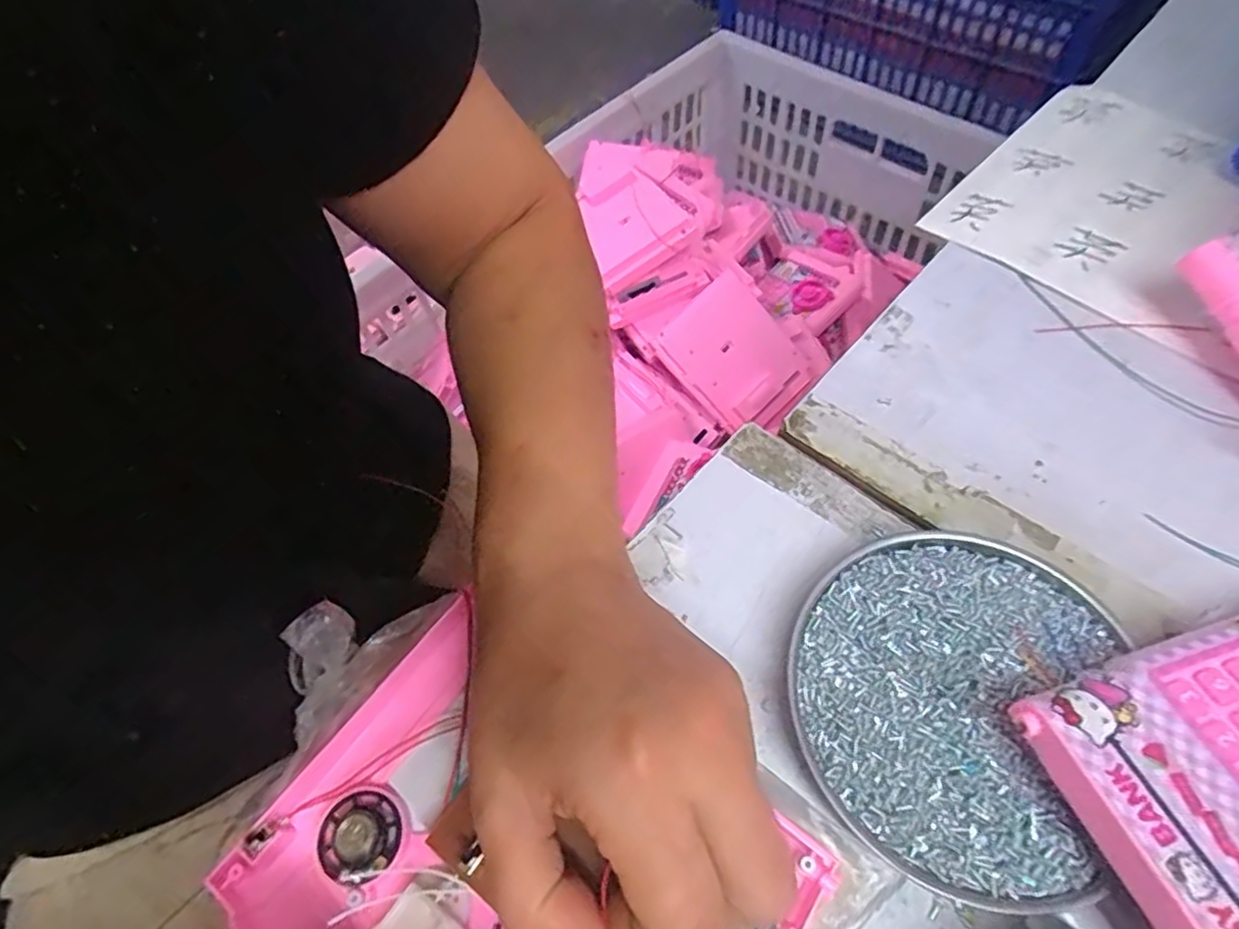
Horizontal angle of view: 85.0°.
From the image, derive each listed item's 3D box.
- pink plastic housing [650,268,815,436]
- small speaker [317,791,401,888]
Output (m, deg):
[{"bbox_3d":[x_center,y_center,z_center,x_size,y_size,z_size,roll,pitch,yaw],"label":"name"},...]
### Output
[{"bbox_3d":[0.130,-0.130,0.782,0.140,0.046,0.152,-41,77,-14],"label":"pink plastic housing"},{"bbox_3d":[-0.090,0.127,0.231,0.028,0.012,0.027,-2,57,3],"label":"small speaker"}]

